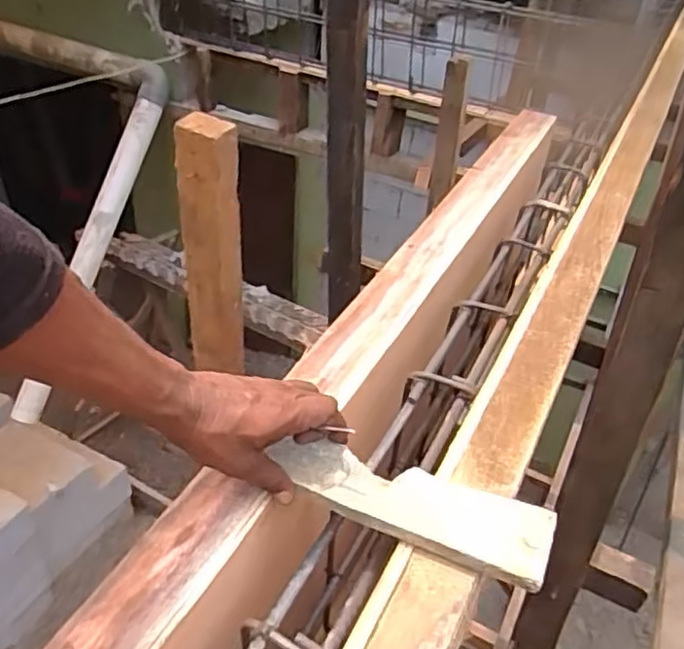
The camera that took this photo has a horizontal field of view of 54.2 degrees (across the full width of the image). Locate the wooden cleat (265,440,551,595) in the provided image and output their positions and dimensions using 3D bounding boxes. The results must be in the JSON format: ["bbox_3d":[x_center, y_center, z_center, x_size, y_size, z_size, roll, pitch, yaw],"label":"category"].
[{"bbox_3d":[0.054,0.145,0.540,0.222,0.022,0.064,16,39,16],"label":"wooden cleat"}]

